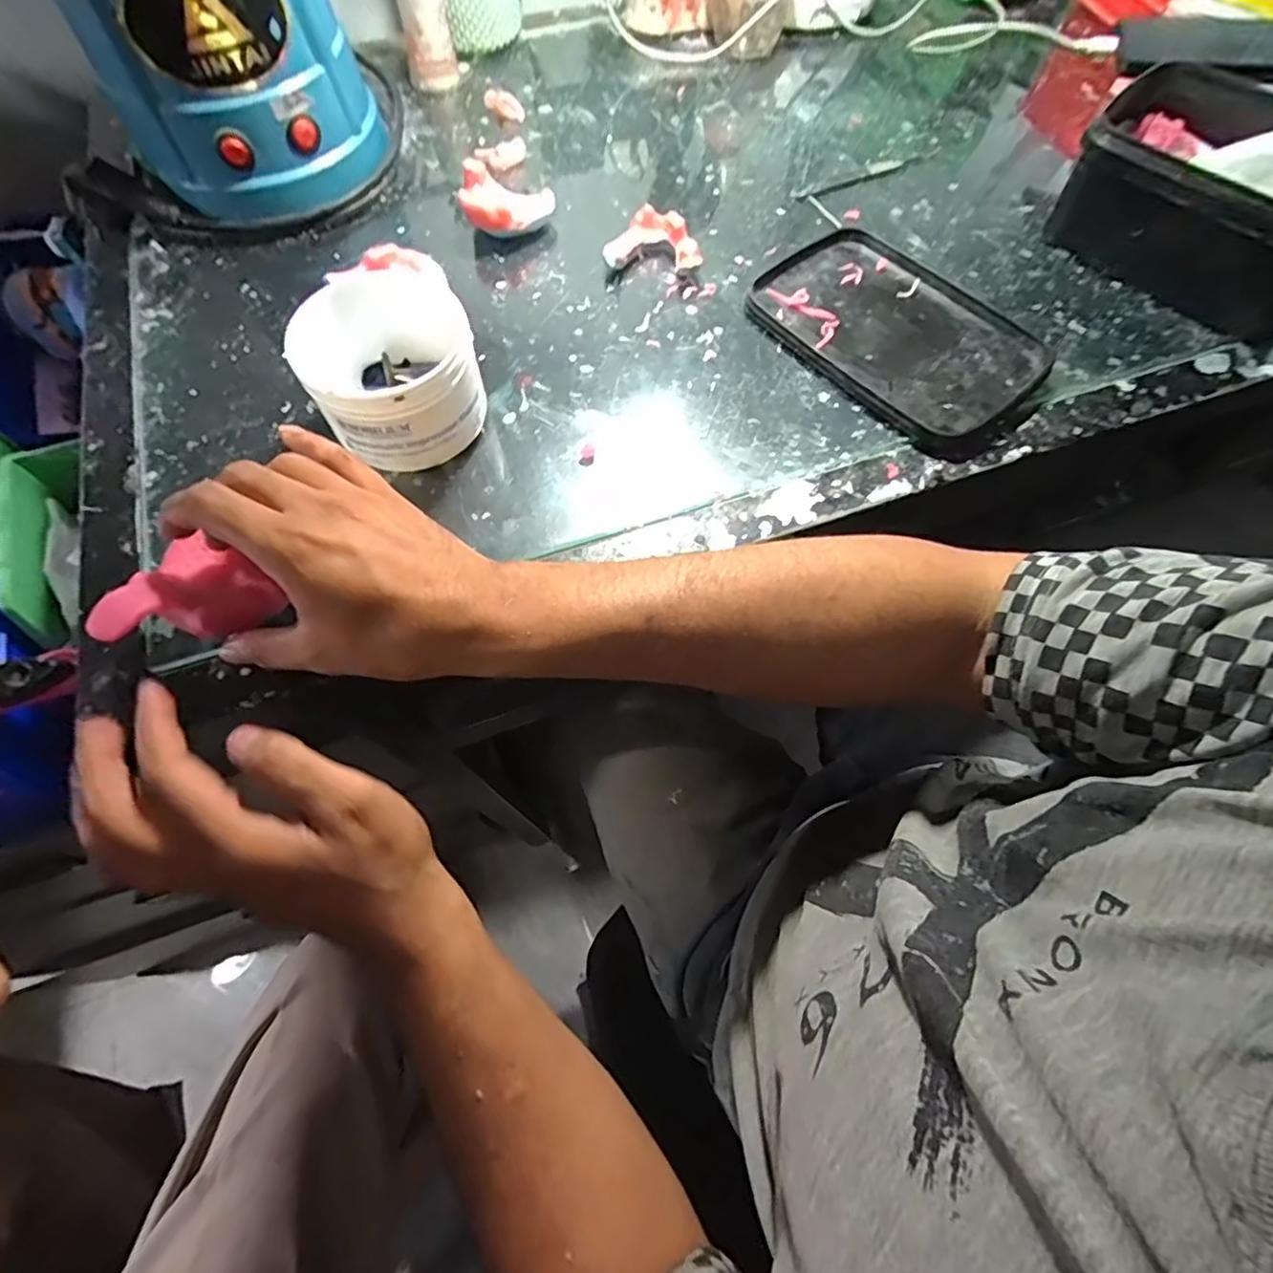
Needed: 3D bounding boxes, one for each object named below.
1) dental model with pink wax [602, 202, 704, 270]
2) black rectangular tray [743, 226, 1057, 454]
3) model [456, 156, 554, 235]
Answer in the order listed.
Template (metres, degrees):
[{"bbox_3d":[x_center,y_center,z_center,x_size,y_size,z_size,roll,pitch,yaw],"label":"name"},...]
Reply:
[{"bbox_3d":[0.013,-0.277,0.425,0.065,0.024,0.047,8,66,3],"label":"dental model with pink wax"},{"bbox_3d":[0.171,-0.201,0.398,0.126,0.012,0.180,-38,72,-16],"label":"black rectangular tray"},{"bbox_3d":[-0.096,-0.309,0.436,0.064,0.030,0.050,15,67,6],"label":"model"}]

